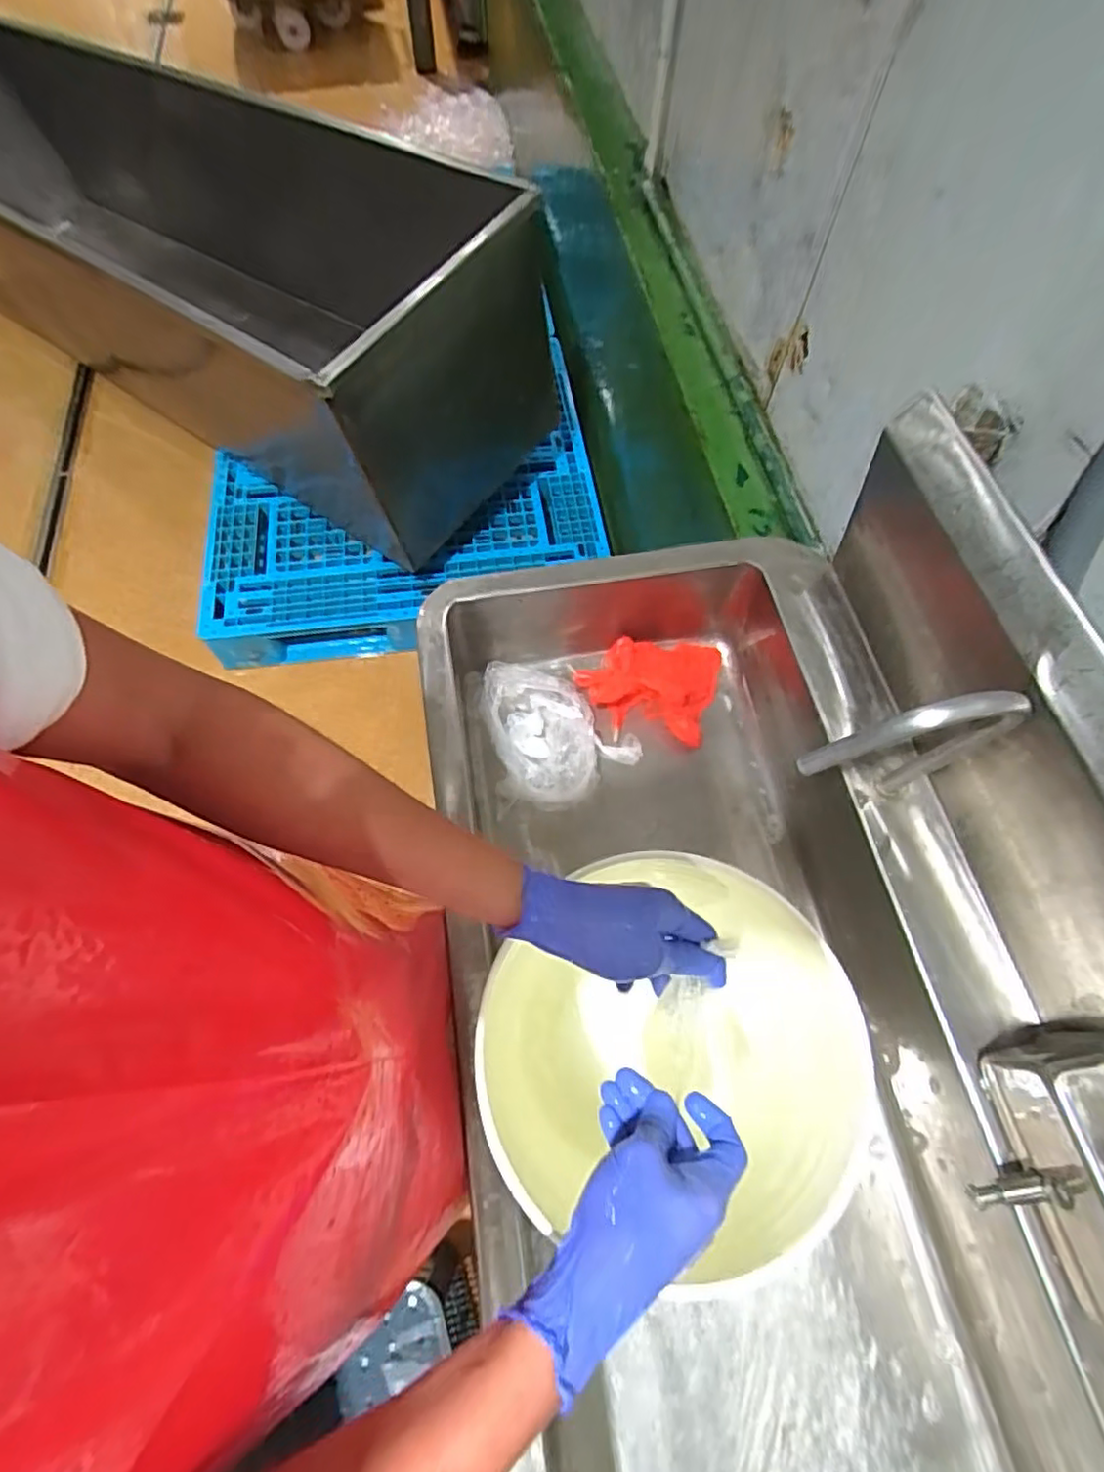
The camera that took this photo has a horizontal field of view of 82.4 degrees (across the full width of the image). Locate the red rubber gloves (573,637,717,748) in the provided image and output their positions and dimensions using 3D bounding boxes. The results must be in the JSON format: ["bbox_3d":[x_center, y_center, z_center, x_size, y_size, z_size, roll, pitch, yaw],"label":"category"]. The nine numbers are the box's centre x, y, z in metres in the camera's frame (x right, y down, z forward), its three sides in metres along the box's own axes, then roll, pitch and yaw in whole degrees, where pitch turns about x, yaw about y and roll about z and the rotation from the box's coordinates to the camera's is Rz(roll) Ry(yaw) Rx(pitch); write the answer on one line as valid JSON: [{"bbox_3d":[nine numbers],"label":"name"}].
[{"bbox_3d":[0.140,-0.080,0.934,0.209,0.064,0.162,10,65,3],"label":"red rubber gloves"}]

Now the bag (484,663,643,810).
[{"bbox_3d":[0.014,0.006,0.887,0.216,0.077,0.190,3,64,0],"label":"bag"}]

